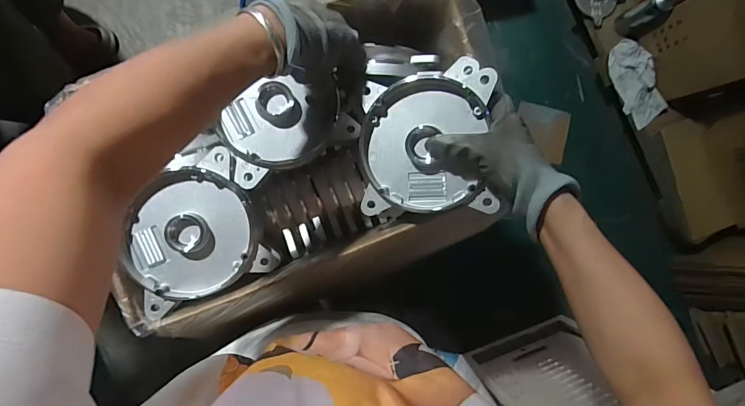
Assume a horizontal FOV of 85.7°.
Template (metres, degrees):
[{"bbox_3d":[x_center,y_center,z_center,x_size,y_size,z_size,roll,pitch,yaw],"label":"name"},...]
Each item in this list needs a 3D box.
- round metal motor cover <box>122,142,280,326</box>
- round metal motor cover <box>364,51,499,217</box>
[{"bbox_3d":[-0.196,0.033,0.438,0.136,0.029,0.139,-23,93,-7],"label":"round metal motor cover"},{"bbox_3d":[0.057,-0.073,0.444,0.152,0.052,0.166,-2,94,12],"label":"round metal motor cover"}]

